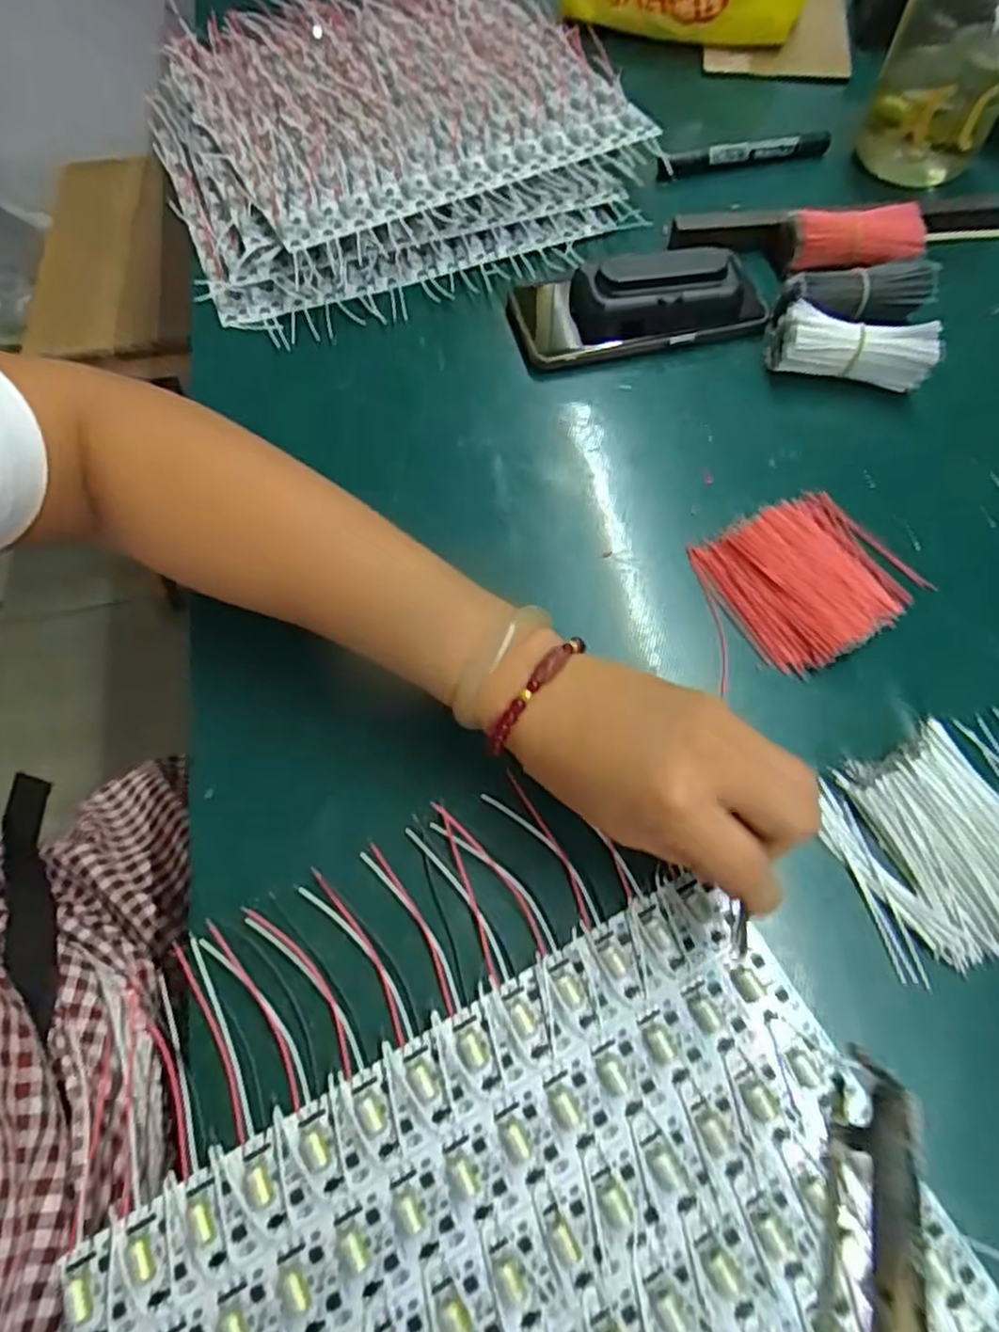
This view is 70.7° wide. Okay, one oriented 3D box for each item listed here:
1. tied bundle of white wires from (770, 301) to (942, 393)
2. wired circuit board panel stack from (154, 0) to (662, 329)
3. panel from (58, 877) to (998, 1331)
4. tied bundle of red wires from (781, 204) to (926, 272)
[{"bbox_3d":[0.219,-0.202,0.439,0.095,0.037,0.042,16,66,8],"label":"tied bundle of white wires"},{"bbox_3d":[-0.087,-0.412,0.539,0.325,0.050,0.319,-21,66,-10],"label":"wired circuit board panel stack"},{"bbox_3d":[0.024,0.242,0.243,0.285,0.009,0.229,-26,67,-12],"label":"panel"},{"bbox_3d":[0.243,-0.293,0.483,0.092,0.035,0.025,4,65,2],"label":"tied bundle of red wires"}]

